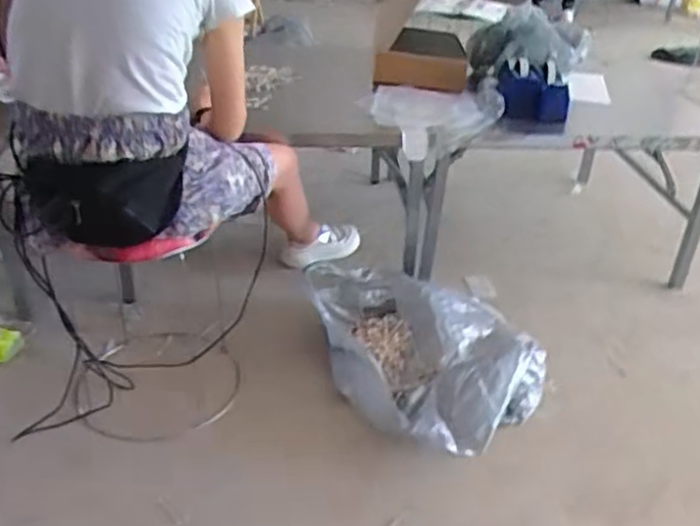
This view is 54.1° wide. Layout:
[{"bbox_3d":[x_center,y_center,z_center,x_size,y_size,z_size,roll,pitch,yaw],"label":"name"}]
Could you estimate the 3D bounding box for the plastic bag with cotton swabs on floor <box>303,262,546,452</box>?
[{"bbox_3d":[0.177,0.196,1.565,0.419,0.163,0.549,-15,35,-26],"label":"plastic bag with cotton swabs on floor"}]

